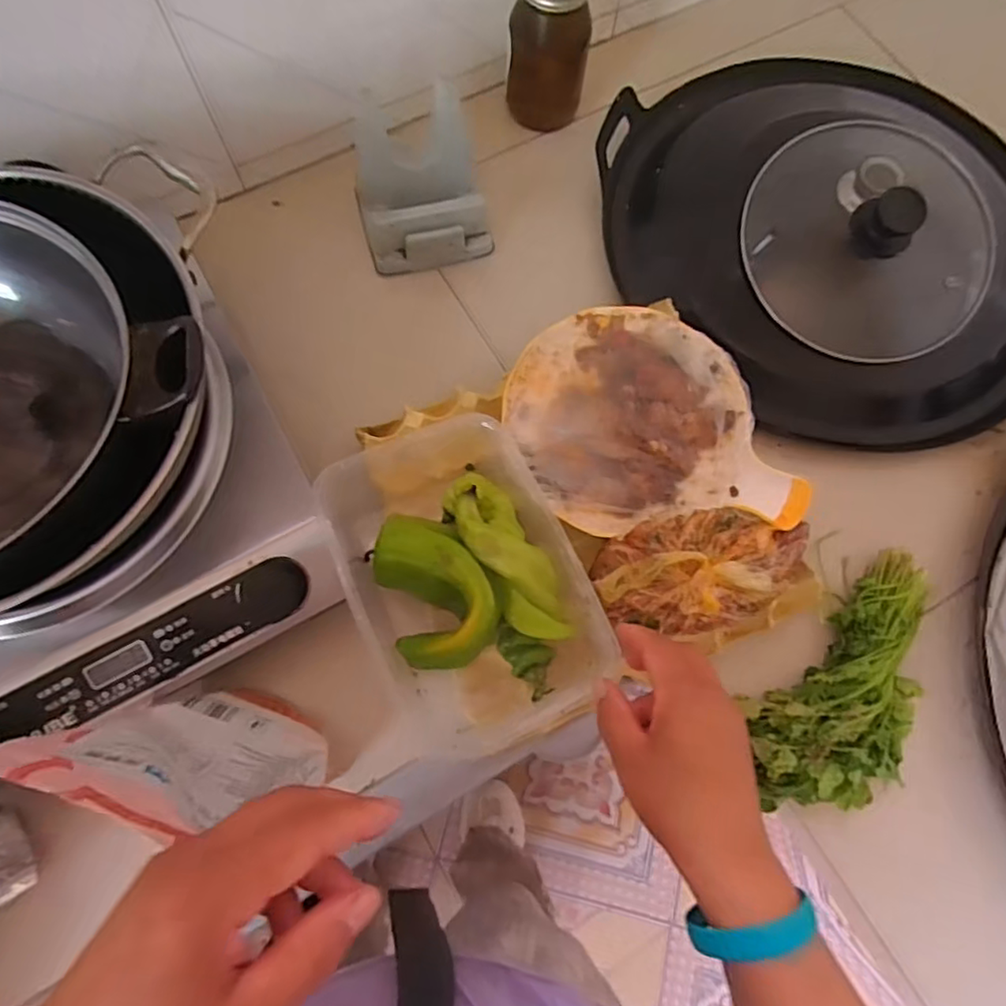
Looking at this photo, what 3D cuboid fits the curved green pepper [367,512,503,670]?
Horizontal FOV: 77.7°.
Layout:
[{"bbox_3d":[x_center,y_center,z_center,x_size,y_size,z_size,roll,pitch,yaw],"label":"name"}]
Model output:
[{"bbox_3d":[-0.048,0.058,0.437,0.071,0.034,0.110,-19,75,-7],"label":"curved green pepper"}]

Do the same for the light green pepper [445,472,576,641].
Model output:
[{"bbox_3d":[0.002,0.035,0.443,0.043,0.034,0.138,-27,76,-9],"label":"light green pepper"}]

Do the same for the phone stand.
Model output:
[{"bbox_3d":[-0.078,-0.291,0.579,0.116,0.093,0.106,-15,74,-6],"label":"phone stand"}]

